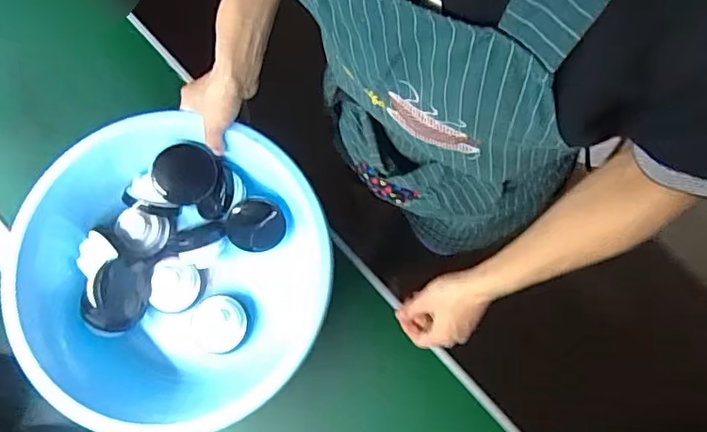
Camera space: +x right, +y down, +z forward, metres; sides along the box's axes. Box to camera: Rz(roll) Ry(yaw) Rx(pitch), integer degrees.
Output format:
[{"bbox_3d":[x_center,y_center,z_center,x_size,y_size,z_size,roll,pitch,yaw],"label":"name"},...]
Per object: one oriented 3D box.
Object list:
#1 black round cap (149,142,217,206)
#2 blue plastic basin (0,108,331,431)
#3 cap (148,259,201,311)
[{"bbox_3d":[-0.213,-0.052,0.680,0.080,0.084,0.022,-47,37,4],"label":"black round cap"},{"bbox_3d":[-0.218,0.073,0.668,0.365,0.149,0.370,0,78,-1],"label":"blue plastic basin"},{"bbox_3d":[-0.235,0.093,0.708,0.057,0.025,0.069,13,90,-12],"label":"cap"}]

